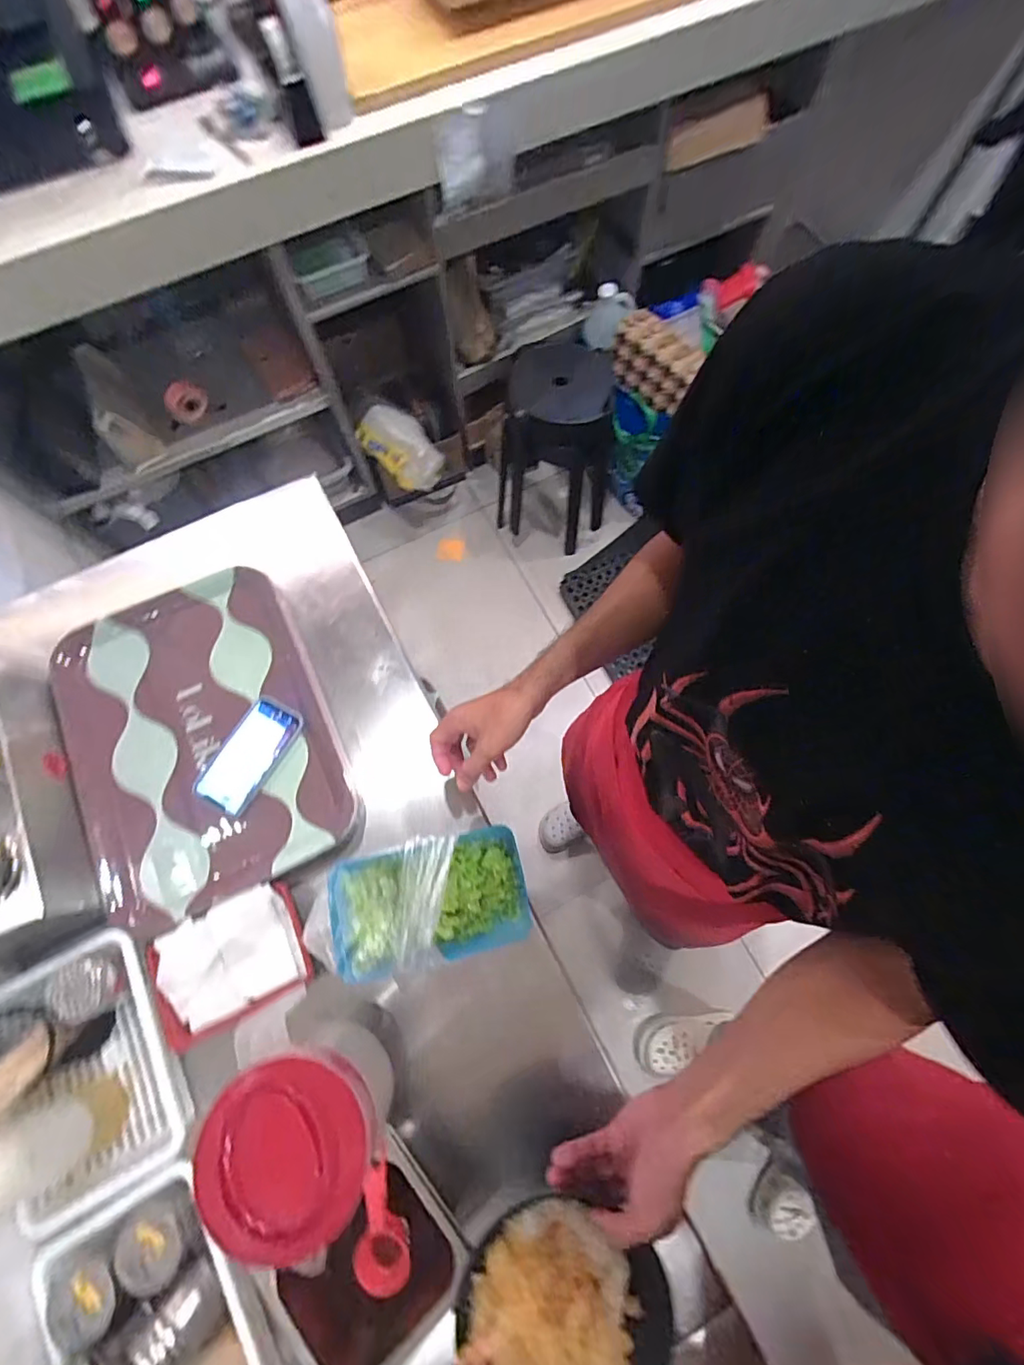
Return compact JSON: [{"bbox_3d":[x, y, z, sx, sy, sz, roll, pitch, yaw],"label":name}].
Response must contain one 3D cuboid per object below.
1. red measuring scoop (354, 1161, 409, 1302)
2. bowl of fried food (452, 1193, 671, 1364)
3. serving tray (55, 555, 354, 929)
[{"bbox_3d":[-0.141,0.572,0.569,0.054,0.039,0.133,-3,86,1],"label":"red measuring scoop"},{"bbox_3d":[0.042,0.565,0.472,0.171,0.067,0.157,-1,73,2],"label":"bowl of fried food"},{"bbox_3d":[-0.426,0.070,0.724,0.340,0.049,0.448,-25,74,-6],"label":"serving tray"}]

